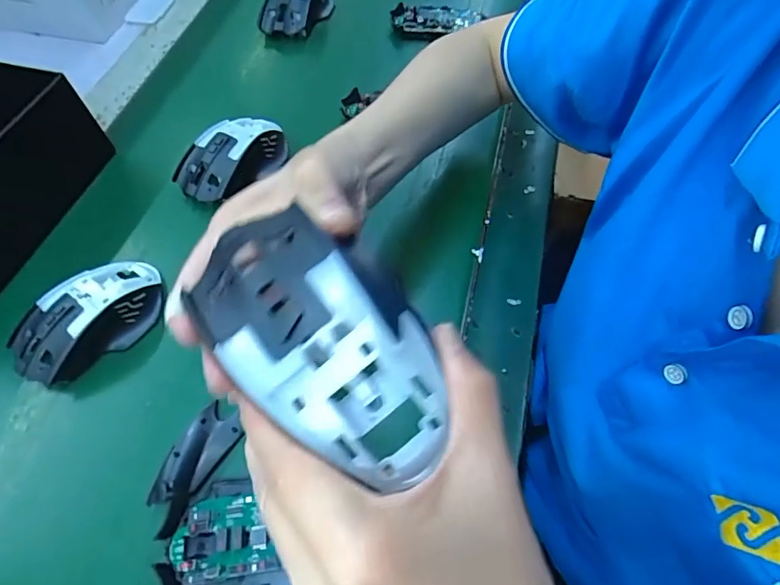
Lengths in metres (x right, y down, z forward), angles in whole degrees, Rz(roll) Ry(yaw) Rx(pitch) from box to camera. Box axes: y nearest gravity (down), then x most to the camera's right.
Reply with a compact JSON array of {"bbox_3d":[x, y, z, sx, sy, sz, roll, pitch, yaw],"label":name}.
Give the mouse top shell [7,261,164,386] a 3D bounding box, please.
[{"bbox_3d":[-0.234,0.019,0.375,0.070,0.043,0.117,39,68,23],"label":"mouse top shell"}]

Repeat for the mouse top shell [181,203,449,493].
[{"bbox_3d":[-0.026,0.012,0.175,0.104,0.034,0.066,37,68,22],"label":"mouse top shell"}]

